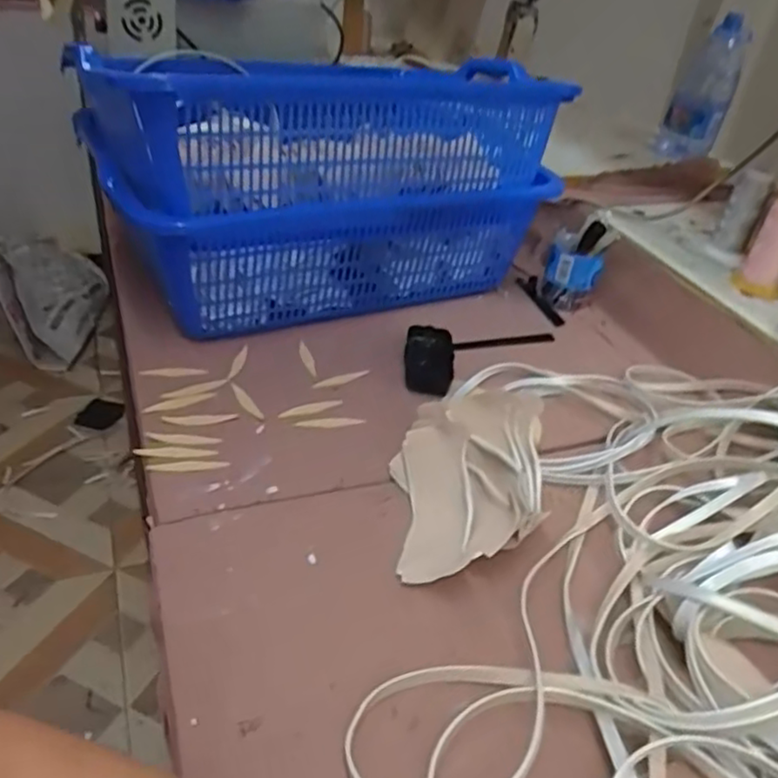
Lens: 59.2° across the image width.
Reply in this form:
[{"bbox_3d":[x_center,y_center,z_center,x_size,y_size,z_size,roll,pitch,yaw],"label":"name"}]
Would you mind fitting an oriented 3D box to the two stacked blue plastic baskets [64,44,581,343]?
[{"bbox_3d":[-0.076,-0.249,0.839,0.493,0.293,0.257,-11,39,-24],"label":"two stacked blue plastic baskets"}]

